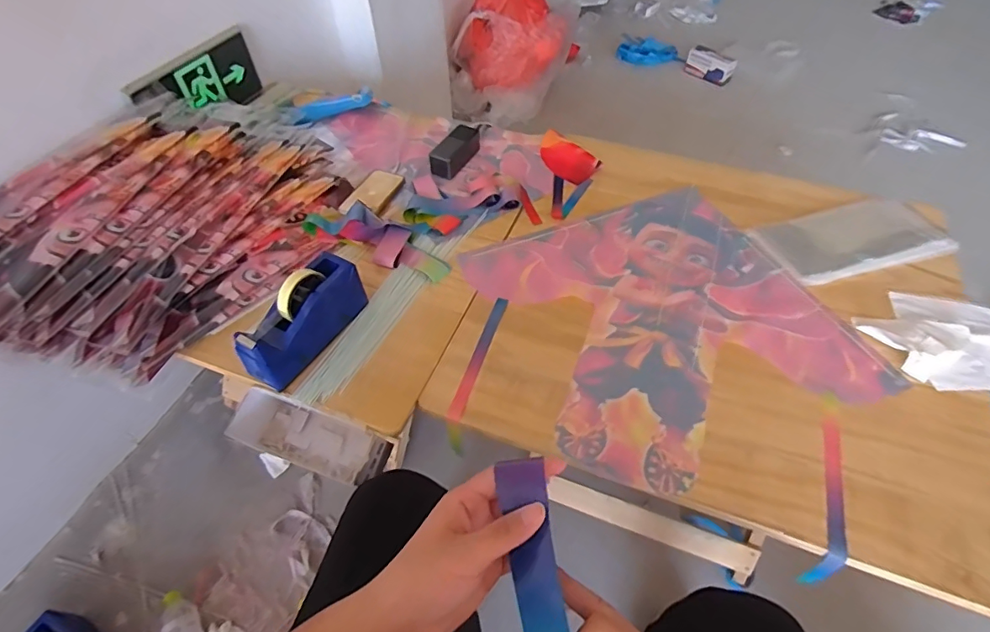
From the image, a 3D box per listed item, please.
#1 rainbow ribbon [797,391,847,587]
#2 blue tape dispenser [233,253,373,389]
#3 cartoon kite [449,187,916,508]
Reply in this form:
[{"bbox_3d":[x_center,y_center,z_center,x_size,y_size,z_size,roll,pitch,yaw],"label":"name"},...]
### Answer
[{"bbox_3d":[0.453,0.231,0.689,0.022,0.071,0.262,16,53,14],"label":"rainbow ribbon"},{"bbox_3d":[-0.288,0.002,0.755,0.064,0.116,0.208,25,57,19],"label":"blue tape dispenser"},{"bbox_3d":[0.275,-0.008,0.839,0.513,0.016,0.513,-19,54,-13],"label":"cartoon kite"}]

